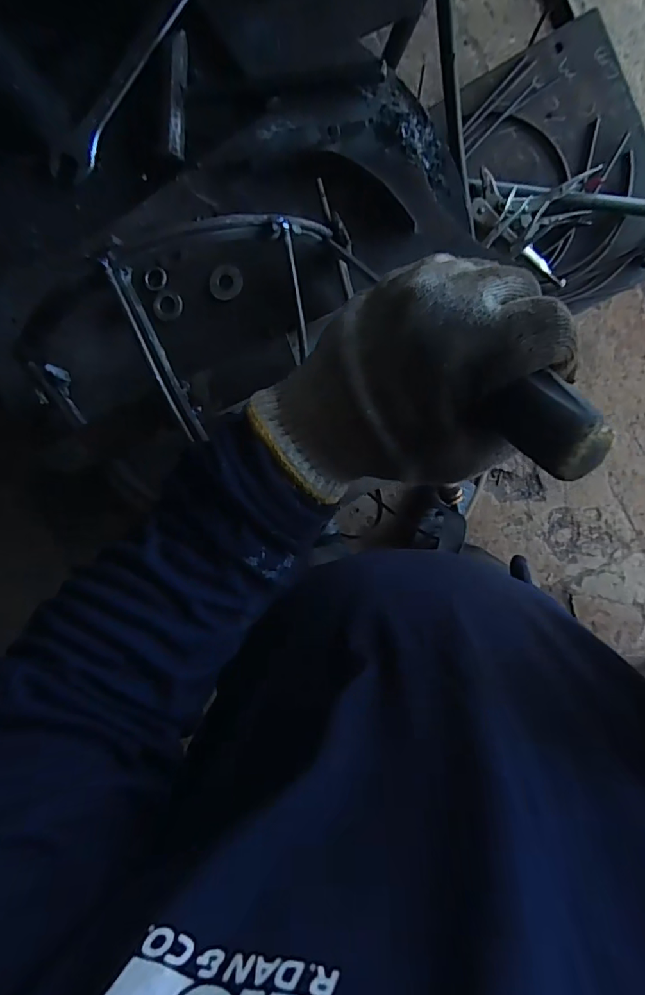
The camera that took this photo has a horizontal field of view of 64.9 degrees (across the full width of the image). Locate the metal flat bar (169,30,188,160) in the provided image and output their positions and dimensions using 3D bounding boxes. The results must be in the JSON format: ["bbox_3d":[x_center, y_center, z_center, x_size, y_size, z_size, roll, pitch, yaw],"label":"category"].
[{"bbox_3d":[-0.114,-0.320,0.403,0.014,0.004,0.095,2,91,-41],"label":"metal flat bar"}]

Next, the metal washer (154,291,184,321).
[{"bbox_3d":[-0.125,-0.155,0.409,0.024,0.004,0.023,1,97,4],"label":"metal washer"}]

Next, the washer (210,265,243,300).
[{"bbox_3d":[-0.077,-0.170,0.401,0.027,0.004,0.025,1,97,4],"label":"washer"}]

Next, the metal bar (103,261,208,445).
[{"bbox_3d":[-0.097,-0.084,0.297,0.004,0.019,0.108,-21,100,26],"label":"metal bar"}]

